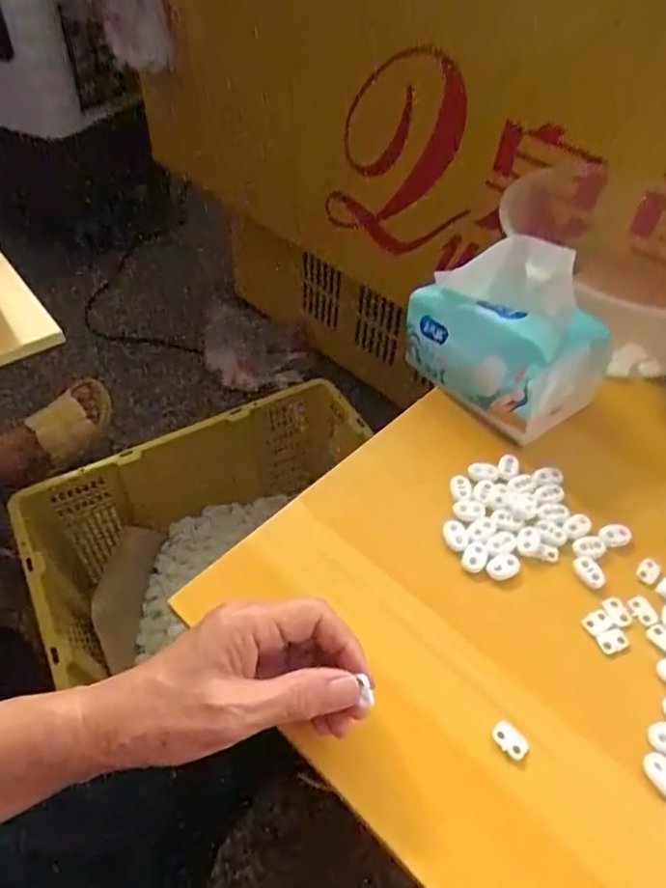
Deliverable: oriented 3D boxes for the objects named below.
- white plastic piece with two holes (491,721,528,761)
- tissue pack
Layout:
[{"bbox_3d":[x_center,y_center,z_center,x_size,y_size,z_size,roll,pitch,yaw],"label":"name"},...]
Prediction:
[{"bbox_3d":[0.097,0.163,0.324,0.020,0.004,0.014,36,57,24],"label":"white plastic piece with two holes"},{"bbox_3d":[0.135,-0.098,0.463,0.094,0.116,0.148,-33,59,-25],"label":"tissue pack"}]

